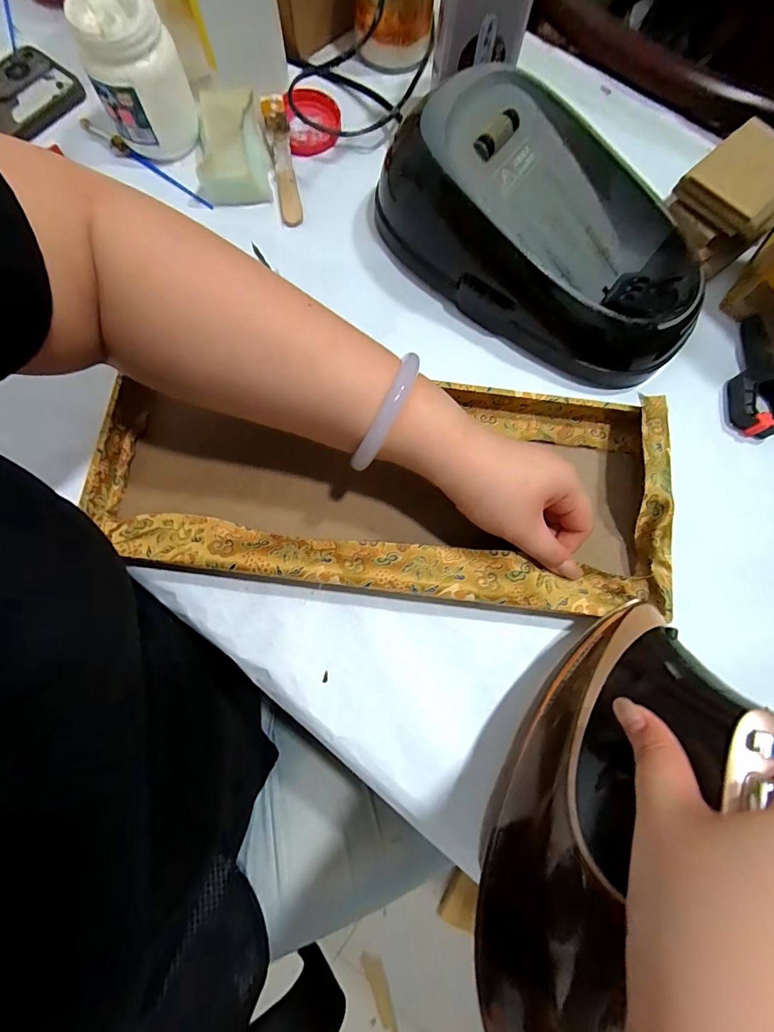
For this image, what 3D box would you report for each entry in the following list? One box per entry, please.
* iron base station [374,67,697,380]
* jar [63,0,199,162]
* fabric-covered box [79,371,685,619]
[{"bbox_3d":[0.128,-0.242,0.348,0.294,0.091,0.159,32,79,5],"label":"iron base station"},{"bbox_3d":[-0.219,-0.389,0.373,0.074,0.084,0.081,0,78,-1],"label":"jar"},{"bbox_3d":[-0.005,-0.019,0.332,0.432,0.042,0.168,2,78,1],"label":"fabric-covered box"}]

